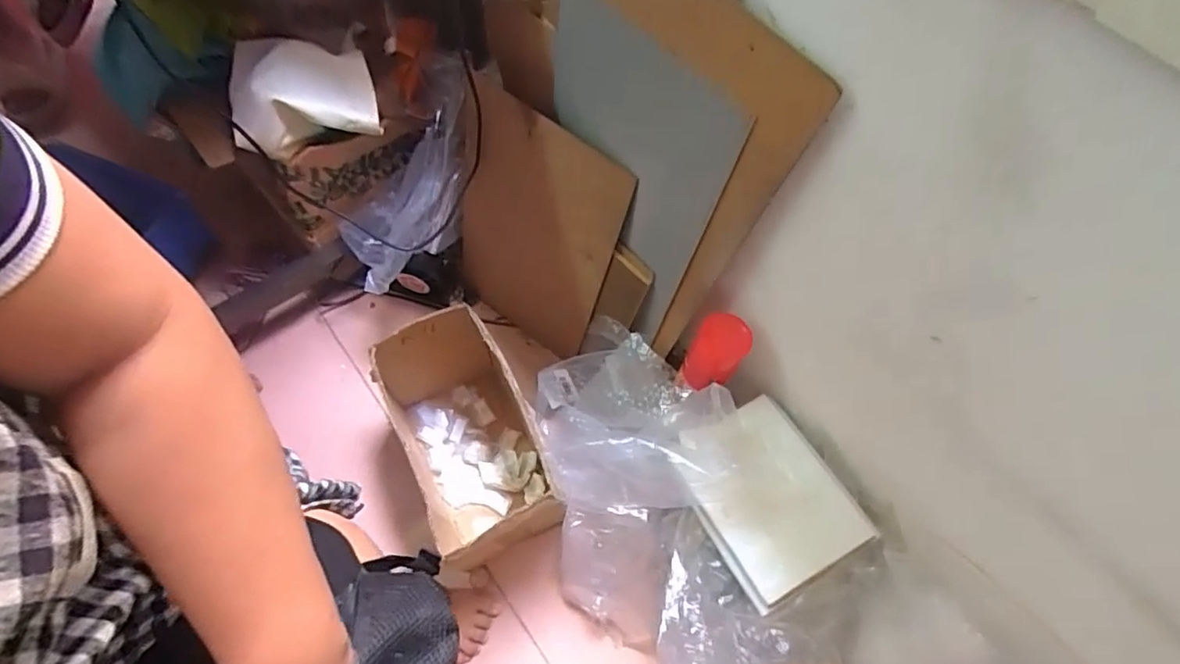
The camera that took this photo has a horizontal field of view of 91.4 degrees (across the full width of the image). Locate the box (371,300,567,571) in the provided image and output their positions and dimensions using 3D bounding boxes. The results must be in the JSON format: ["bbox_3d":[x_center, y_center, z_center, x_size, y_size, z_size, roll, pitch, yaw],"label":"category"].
[{"bbox_3d":[-0.185,0.168,0.849,0.192,0.273,0.291,-22,67,-12],"label":"box"}]

